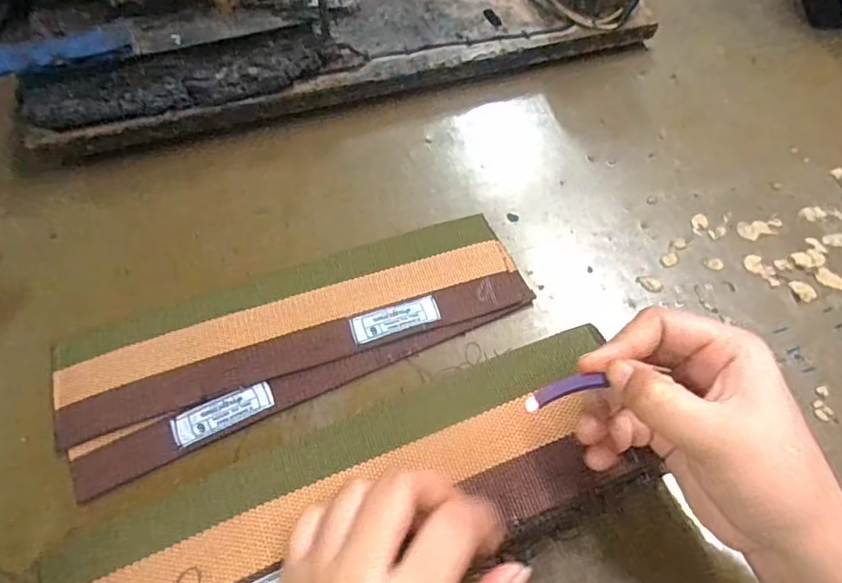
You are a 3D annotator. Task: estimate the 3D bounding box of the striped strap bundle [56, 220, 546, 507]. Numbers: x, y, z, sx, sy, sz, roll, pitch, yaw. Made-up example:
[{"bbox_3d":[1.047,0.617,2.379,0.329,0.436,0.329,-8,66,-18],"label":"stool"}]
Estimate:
[{"bbox_3d":[-0.080,0.023,0.364,0.291,0.006,0.099,-20,60,-10],"label":"striped strap bundle"}]

